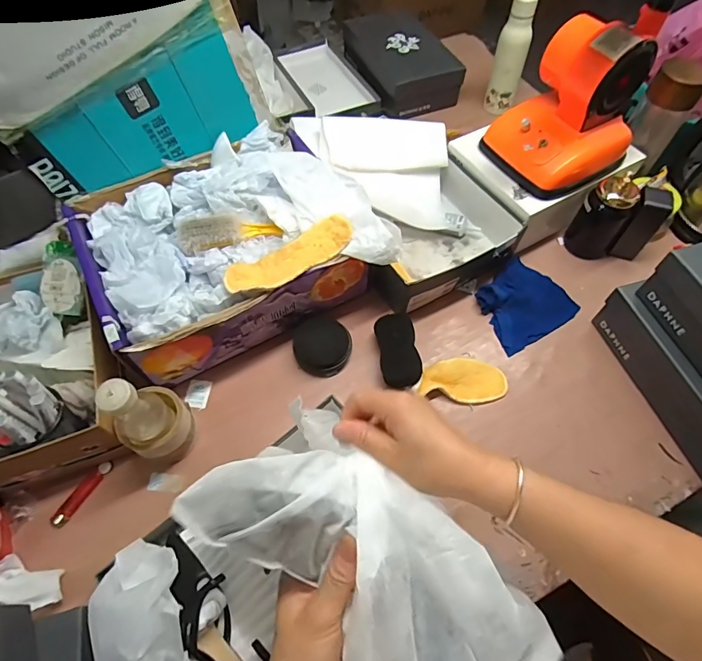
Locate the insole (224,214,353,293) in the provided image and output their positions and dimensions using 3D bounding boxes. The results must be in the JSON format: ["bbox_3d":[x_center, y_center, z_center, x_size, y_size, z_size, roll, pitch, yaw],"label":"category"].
[{"bbox_3d":[-0.085,-0.104,0.649,0.199,0.025,0.067,-30,65,-17],"label":"insole"}]

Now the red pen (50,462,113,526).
[{"bbox_3d":[-0.377,0.227,0.623,0.021,0.012,0.097,26,63,13],"label":"red pen"}]

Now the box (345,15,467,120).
[{"bbox_3d":[0.124,-0.644,1.062,0.199,0.109,0.280,-17,62,-11],"label":"box"}]

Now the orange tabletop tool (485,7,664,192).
[{"bbox_3d":[0.356,-0.372,0.723,0.185,0.201,0.171,-28,64,-16],"label":"orange tabletop tool"}]

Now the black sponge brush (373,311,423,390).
[{"bbox_3d":[0.075,0.031,0.701,0.059,0.028,0.117,-7,60,-5],"label":"black sponge brush"}]

